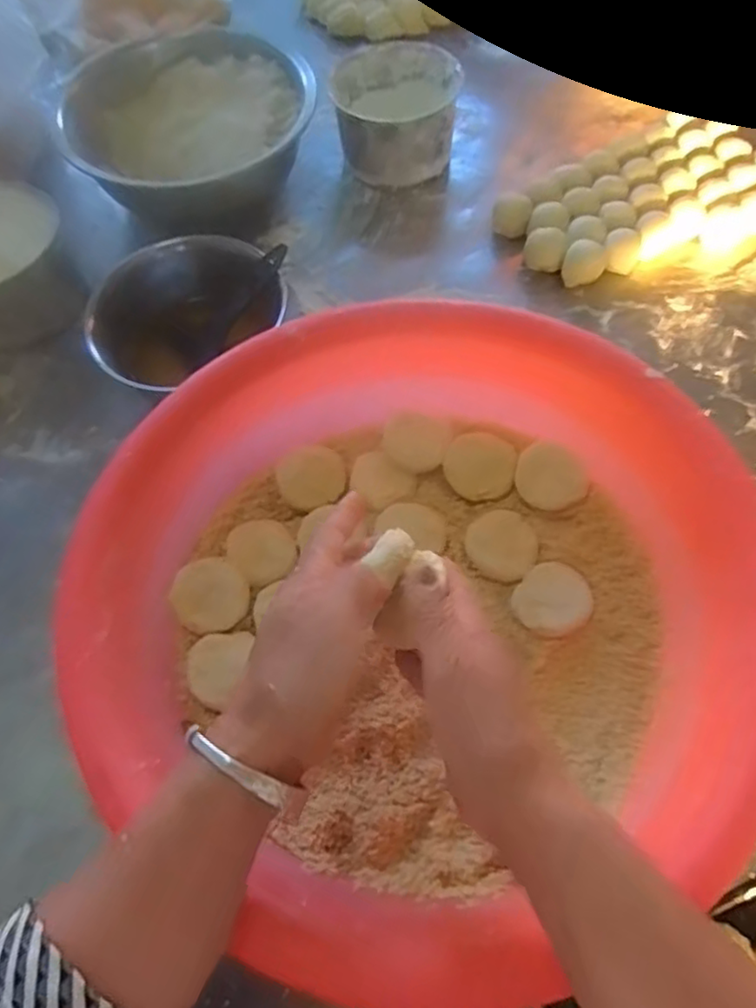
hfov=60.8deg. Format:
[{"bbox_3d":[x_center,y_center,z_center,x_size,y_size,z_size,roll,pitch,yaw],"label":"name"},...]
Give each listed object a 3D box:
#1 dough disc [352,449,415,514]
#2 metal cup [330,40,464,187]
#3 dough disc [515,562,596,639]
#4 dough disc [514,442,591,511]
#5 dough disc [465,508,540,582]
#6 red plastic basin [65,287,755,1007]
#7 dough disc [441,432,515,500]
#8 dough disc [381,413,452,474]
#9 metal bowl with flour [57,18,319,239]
[{"bbox_3d":[0.002,-0.017,0.534,0.053,0.006,0.053,6,53,-8],"label":"dough disc"},{"bbox_3d":[0.027,-0.453,0.764,0.138,0.095,0.139,-1,64,2],"label":"metal cup"},{"bbox_3d":[0.135,0.072,0.493,0.053,0.011,0.055,-1,64,2],"label":"dough disc"},{"bbox_3d":[0.141,-0.023,0.531,0.053,0.004,0.056,-1,86,10],"label":"dough disc"},{"bbox_3d":[0.100,0.032,0.519,0.056,0.013,0.054,-1,64,2],"label":"dough disc"},{"bbox_3d":[0.021,0.063,0.450,0.402,0.122,0.417,-1,64,2],"label":"red plastic basin"},{"bbox_3d":[0.084,-0.032,0.534,0.057,0.012,0.054,3,97,23],"label":"dough disc"},{"bbox_3d":[0.032,-0.053,0.556,0.055,0.004,0.049,22,103,1],"label":"dough disc"},{"bbox_3d":[-0.214,-0.427,0.755,0.281,0.097,0.237,-12,64,-4],"label":"metal bowl with flour"}]

